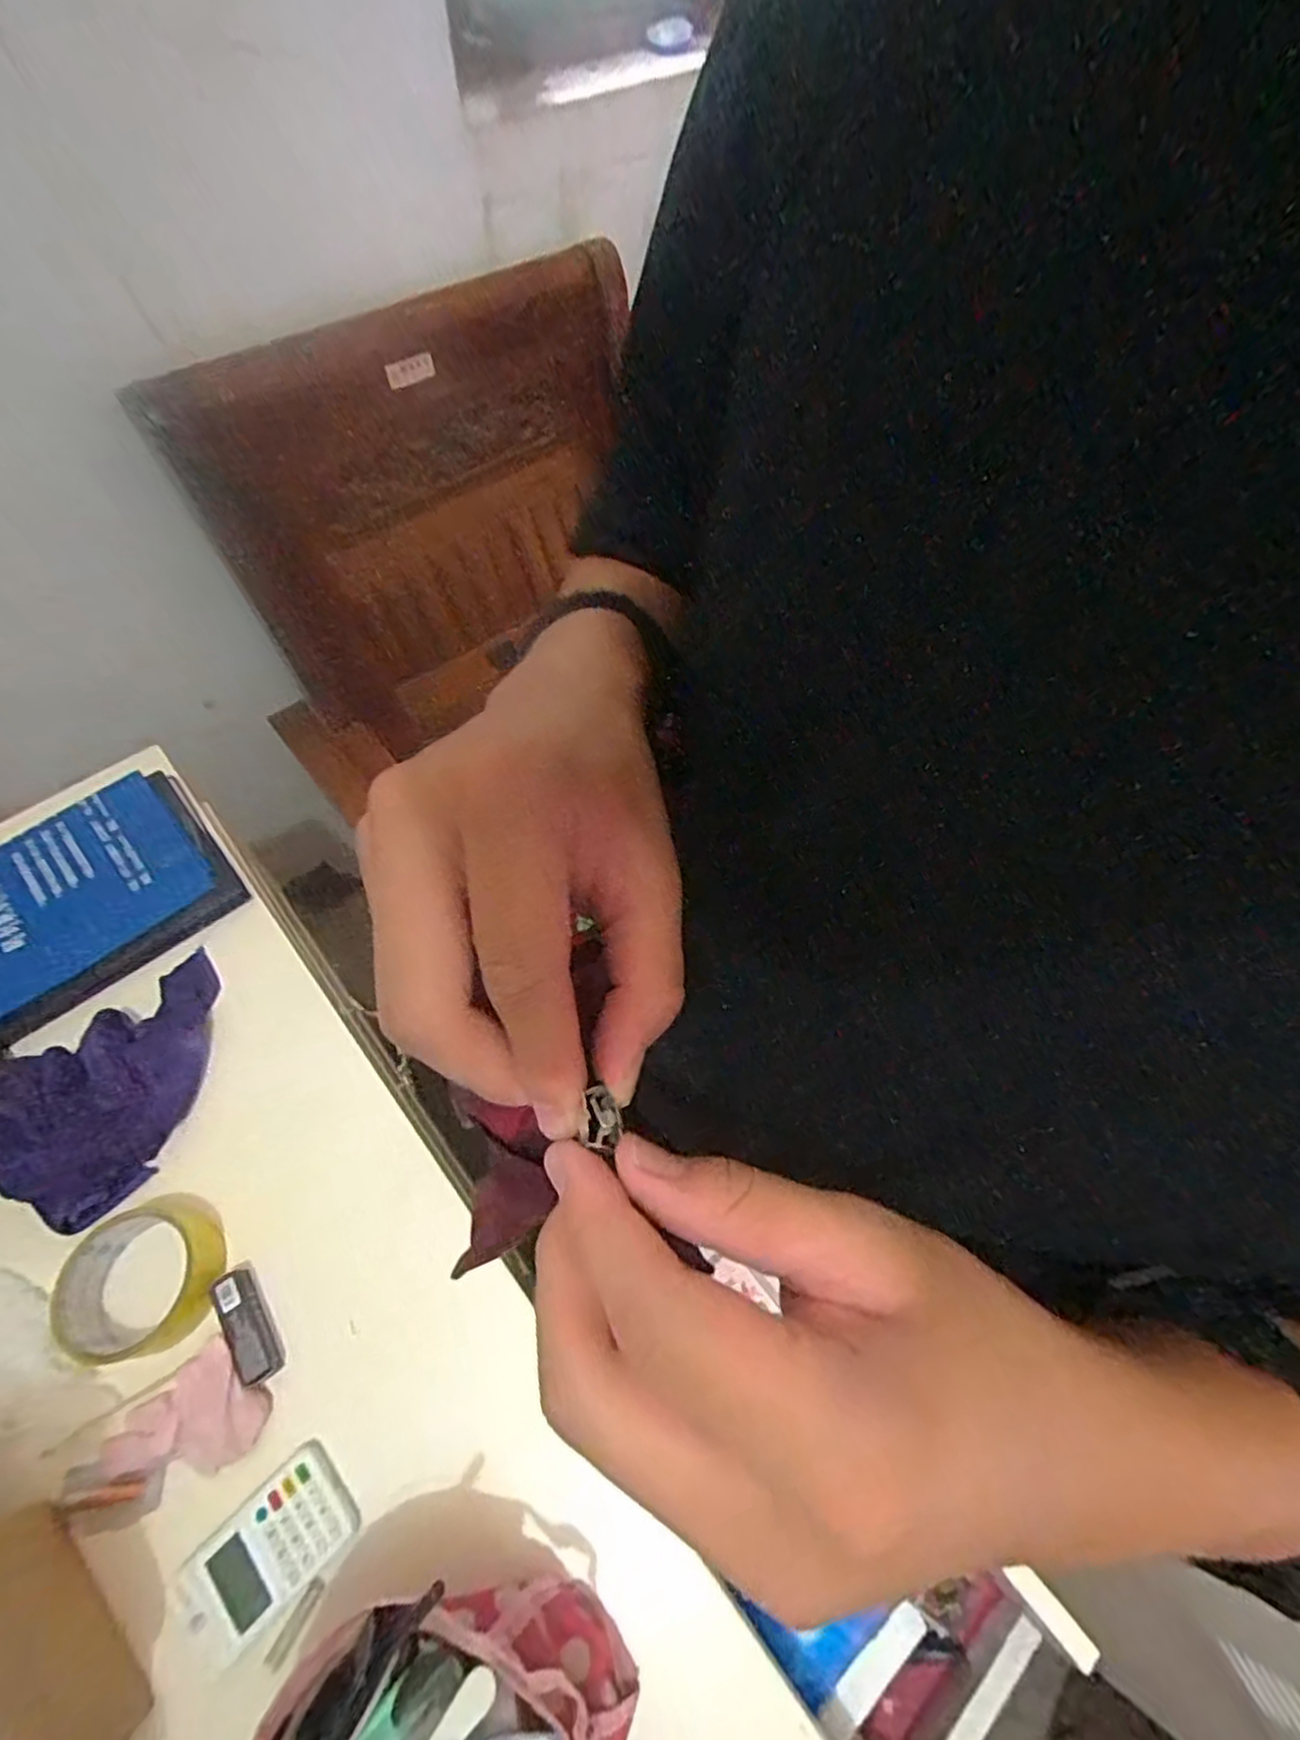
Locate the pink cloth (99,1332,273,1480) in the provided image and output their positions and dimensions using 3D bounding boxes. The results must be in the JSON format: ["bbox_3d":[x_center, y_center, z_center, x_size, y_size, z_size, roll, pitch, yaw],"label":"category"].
[{"bbox_3d":[-0.284,0.342,0.414,0.088,0.020,0.064,-38,68,-20],"label":"pink cloth"}]

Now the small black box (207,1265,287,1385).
[{"bbox_3d":[-0.260,0.293,0.440,0.020,0.019,0.068,-32,66,-18],"label":"small black box"}]

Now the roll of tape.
[{"bbox_3d":[-0.330,0.265,0.445,0.085,0.033,0.088,1,61,-1],"label":"roll of tape"}]

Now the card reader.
[{"bbox_3d":[-0.219,0.390,0.391,0.056,0.022,0.084,41,68,19],"label":"card reader"}]

